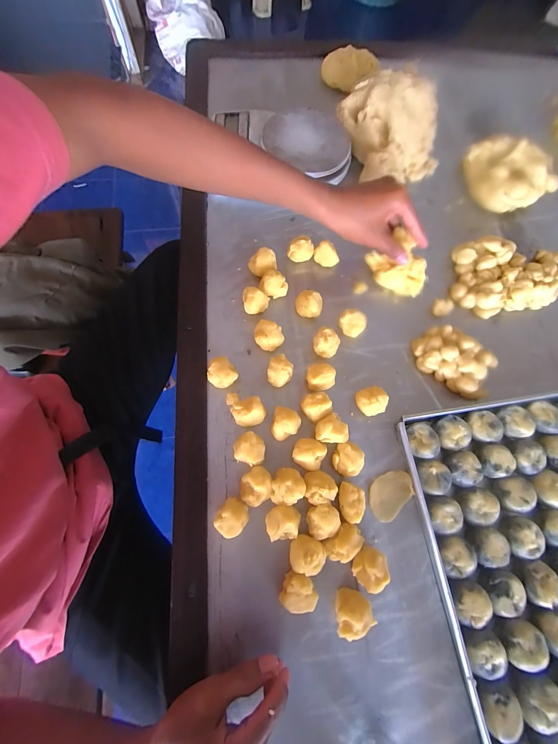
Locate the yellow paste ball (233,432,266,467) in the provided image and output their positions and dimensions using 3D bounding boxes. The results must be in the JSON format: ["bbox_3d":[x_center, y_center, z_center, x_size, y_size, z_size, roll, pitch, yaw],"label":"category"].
[{"bbox_3d":[-0.031,0.086,0.333,0.033,0.031,0.032,0,71,0],"label":"yellow paste ball"}]

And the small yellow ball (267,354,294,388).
[{"bbox_3d":[0.002,0.000,0.362,0.028,0.031,0.035,15,72,5],"label":"small yellow ball"}]

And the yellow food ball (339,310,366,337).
[{"bbox_3d":[0.094,-0.061,0.385,0.032,0.030,0.026,35,75,10],"label":"yellow food ball"}]

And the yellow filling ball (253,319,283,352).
[{"bbox_3d":[-0.012,-0.043,0.377,0.036,0.026,0.031,17,72,5],"label":"yellow filling ball"}]

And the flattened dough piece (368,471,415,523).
[{"bbox_3d":[0.126,0.138,0.340,0.059,0.008,0.039,-41,76,-13],"label":"flattened dough piece"}]

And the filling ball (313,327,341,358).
[{"bbox_3d":[0.059,-0.034,0.376,0.031,0.030,0.031,0,71,0],"label":"filling ball"}]

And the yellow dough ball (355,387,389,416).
[{"bbox_3d":[0.107,0.036,0.354,0.033,0.030,0.031,0,71,0],"label":"yellow dough ball"}]

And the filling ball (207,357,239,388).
[{"bbox_3d":[-0.067,0.004,0.358,0.031,0.028,0.034,0,71,0],"label":"filling ball"}]

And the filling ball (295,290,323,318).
[{"bbox_3d":[0.039,-0.088,0.391,0.034,0.029,0.029,15,72,4],"label":"filling ball"}]

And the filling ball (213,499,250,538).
[{"bbox_3d":[-0.048,0.151,0.311,0.030,0.032,0.032,0,71,0],"label":"filling ball"}]

